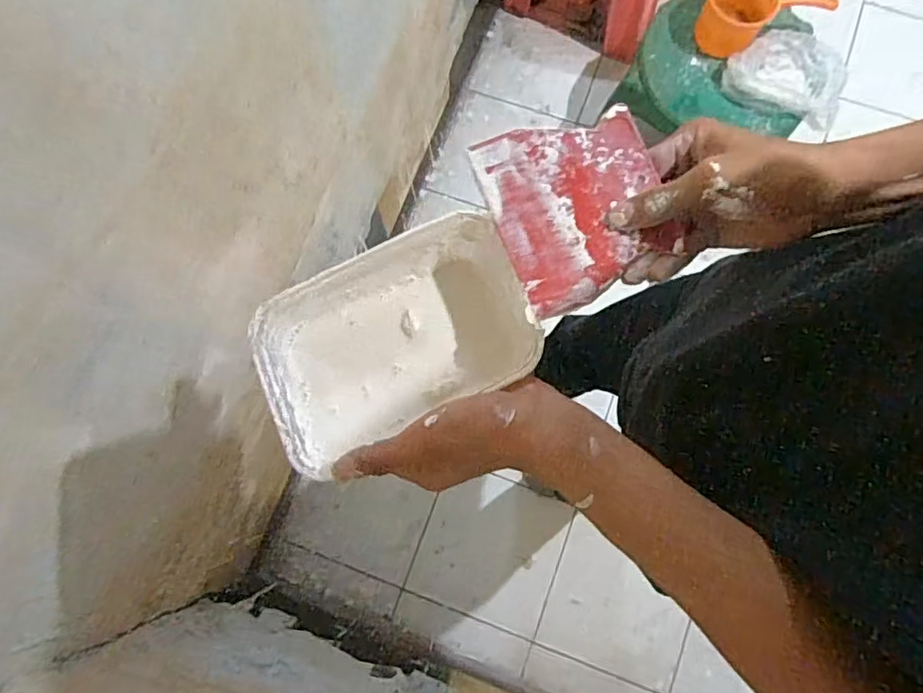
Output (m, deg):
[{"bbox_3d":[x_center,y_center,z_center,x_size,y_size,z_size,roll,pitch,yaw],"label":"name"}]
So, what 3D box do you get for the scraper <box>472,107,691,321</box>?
[{"bbox_3d":[0.073,-0.088,0.371,0.102,0.005,0.117,-18,81,-1],"label":"scraper"}]

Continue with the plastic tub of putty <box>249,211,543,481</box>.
[{"bbox_3d":[-0.042,-0.004,0.379,0.170,0.052,0.107,-24,74,-5],"label":"plastic tub of putty"}]

